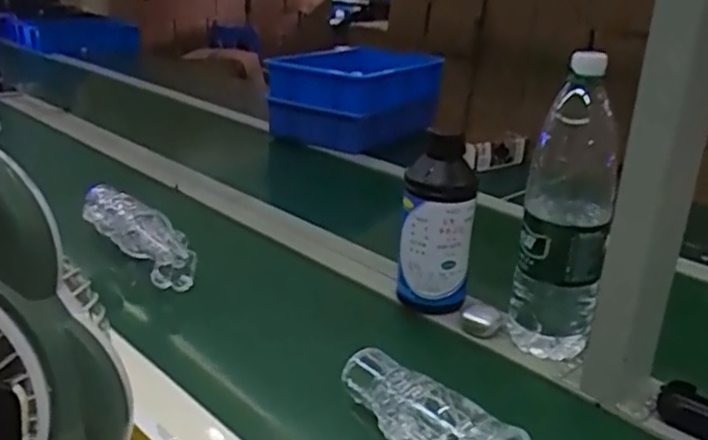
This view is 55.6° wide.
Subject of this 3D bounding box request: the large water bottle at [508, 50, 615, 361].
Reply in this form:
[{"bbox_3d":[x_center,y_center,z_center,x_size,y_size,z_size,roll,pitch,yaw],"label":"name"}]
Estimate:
[{"bbox_3d":[0.223,0.001,0.707,0.087,0.319,0.079,10,23,17],"label":"large water bottle"}]

